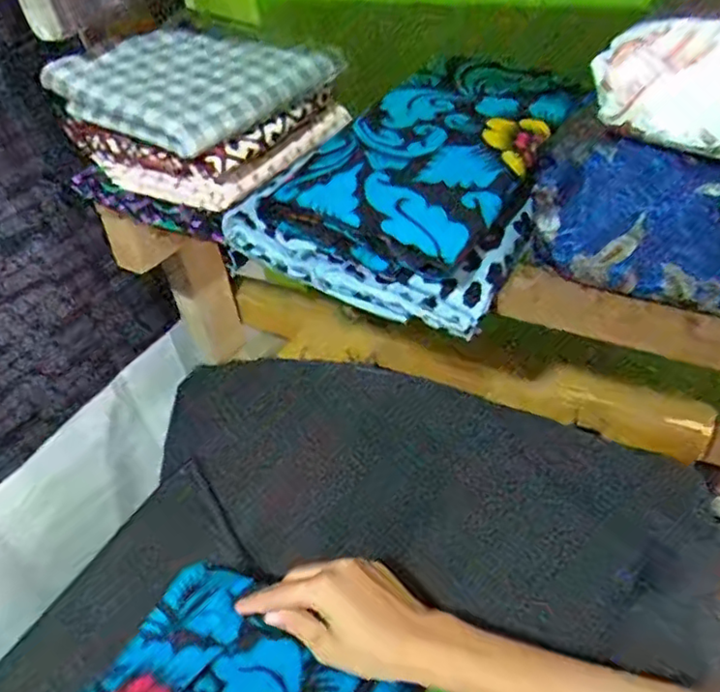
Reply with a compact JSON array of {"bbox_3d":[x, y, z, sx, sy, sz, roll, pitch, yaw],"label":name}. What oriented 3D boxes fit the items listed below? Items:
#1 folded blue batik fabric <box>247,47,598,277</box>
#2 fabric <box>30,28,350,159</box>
[{"bbox_3d":[0.070,-0.154,0.508,0.153,0.050,0.281,22,48,29],"label":"folded blue batik fabric"},{"bbox_3d":[-0.134,-0.227,0.547,0.164,0.042,0.186,22,48,29],"label":"fabric"}]

